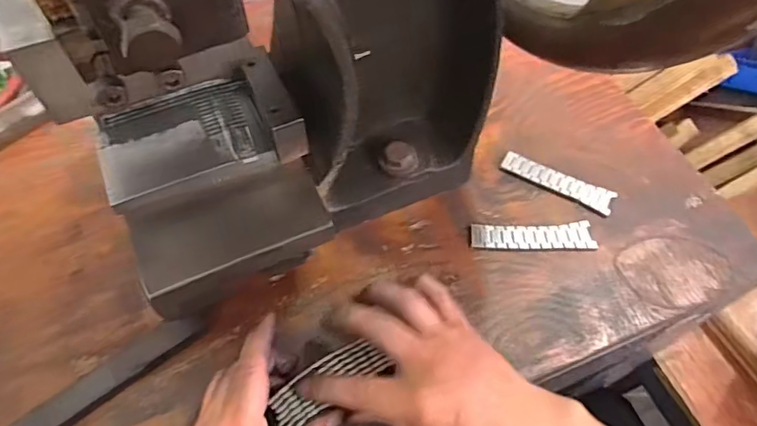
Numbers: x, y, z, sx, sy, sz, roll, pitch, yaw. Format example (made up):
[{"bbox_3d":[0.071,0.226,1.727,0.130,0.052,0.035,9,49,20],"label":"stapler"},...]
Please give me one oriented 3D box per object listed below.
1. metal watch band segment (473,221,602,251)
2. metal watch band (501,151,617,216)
[{"bbox_3d":[0.117,0.018,0.392,0.090,0.004,0.023,-2,57,-1],"label":"metal watch band segment"},{"bbox_3d":[0.144,-0.026,0.418,0.089,0.005,0.021,26,61,16],"label":"metal watch band"}]

